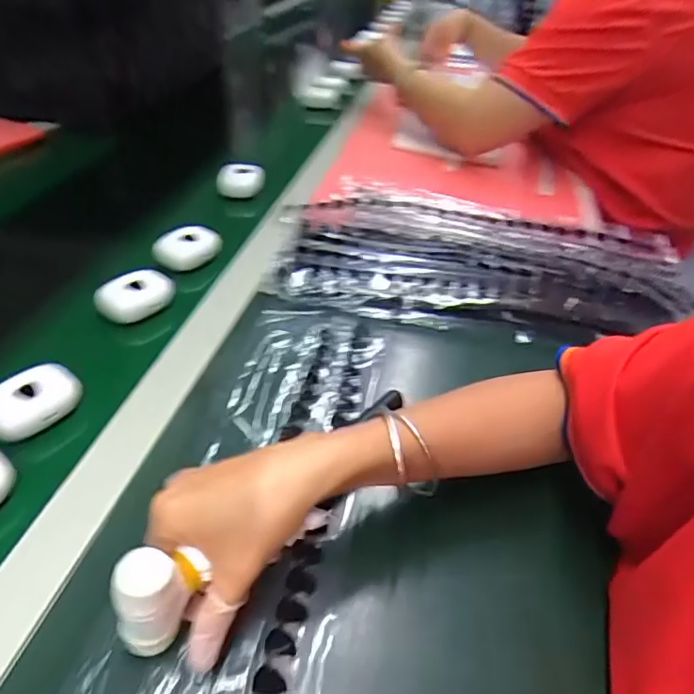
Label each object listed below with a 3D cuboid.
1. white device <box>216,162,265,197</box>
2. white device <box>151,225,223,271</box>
[{"bbox_3d":[-0.132,-0.208,0.675,0.057,0.033,0.029,1,41,-5],"label":"white device"},{"bbox_3d":[-0.164,-0.101,0.556,0.066,0.027,0.048,-9,42,-16],"label":"white device"}]

